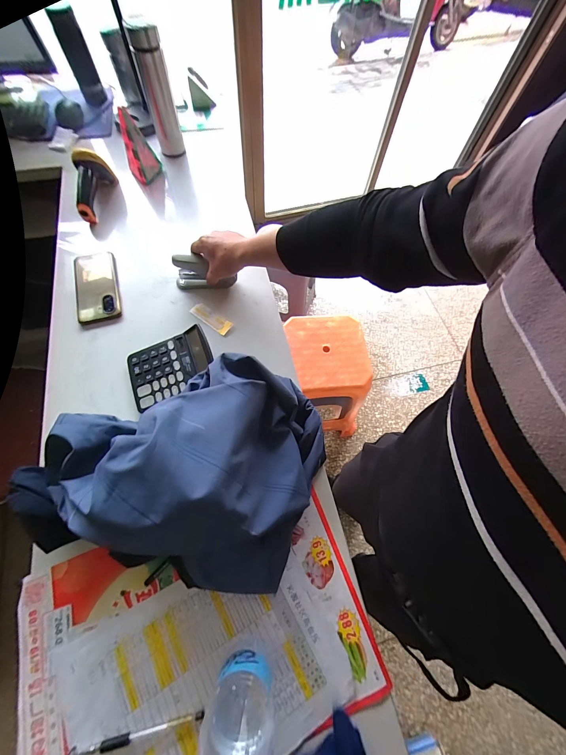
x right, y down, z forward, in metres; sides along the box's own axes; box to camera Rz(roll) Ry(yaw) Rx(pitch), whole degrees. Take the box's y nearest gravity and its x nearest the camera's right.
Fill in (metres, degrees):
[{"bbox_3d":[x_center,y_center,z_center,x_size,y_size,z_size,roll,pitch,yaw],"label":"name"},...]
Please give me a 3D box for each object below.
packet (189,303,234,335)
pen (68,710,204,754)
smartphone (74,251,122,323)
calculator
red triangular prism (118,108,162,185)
[{"bbox_3d":[-0.138,-0.113,0.564,0.087,0.009,0.028,33,68,12],"label":"packet"},{"bbox_3d":[-0.165,0.404,0.329,0.147,0.006,0.011,-10,66,-8],"label":"pen"},{"bbox_3d":[-0.371,-0.186,0.578,0.078,0.013,0.176,-16,67,-10],"label":"smartphone"},{"bbox_3d":[-0.192,-0.018,0.499,0.139,0.034,0.107,-21,68,-12],"label":"calculator"},{"bbox_3d":[-0.338,-0.532,0.677,0.044,0.128,0.057,27,67,9],"label":"red triangular prism"}]

